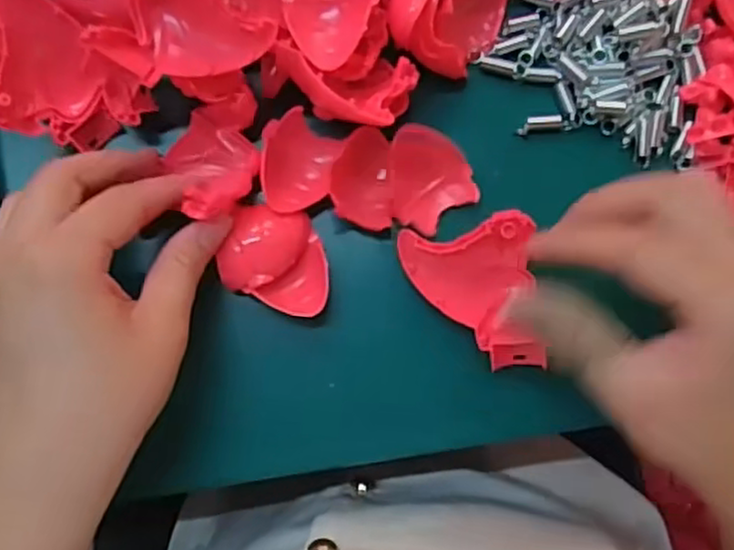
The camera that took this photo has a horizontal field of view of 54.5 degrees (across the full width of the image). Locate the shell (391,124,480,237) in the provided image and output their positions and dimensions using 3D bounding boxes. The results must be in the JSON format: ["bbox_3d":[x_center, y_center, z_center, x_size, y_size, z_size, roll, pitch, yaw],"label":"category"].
[{"bbox_3d":[0.030,-0.042,0.311,0.038,0.017,0.043,-4,85,-4],"label":"shell"}]

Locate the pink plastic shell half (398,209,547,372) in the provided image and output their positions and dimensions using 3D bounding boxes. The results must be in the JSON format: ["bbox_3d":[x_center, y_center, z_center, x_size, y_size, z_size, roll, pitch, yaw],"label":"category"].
[{"bbox_3d":[0.048,0.010,0.301,0.051,0.023,0.065,-13,85,-5],"label":"pink plastic shell half"}]

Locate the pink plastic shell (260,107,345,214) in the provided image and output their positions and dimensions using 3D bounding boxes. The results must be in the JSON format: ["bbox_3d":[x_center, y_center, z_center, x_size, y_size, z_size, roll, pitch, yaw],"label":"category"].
[{"bbox_3d":[-0.030,-0.049,0.312,0.032,0.015,0.044,14,84,-2],"label":"pink plastic shell"}]

